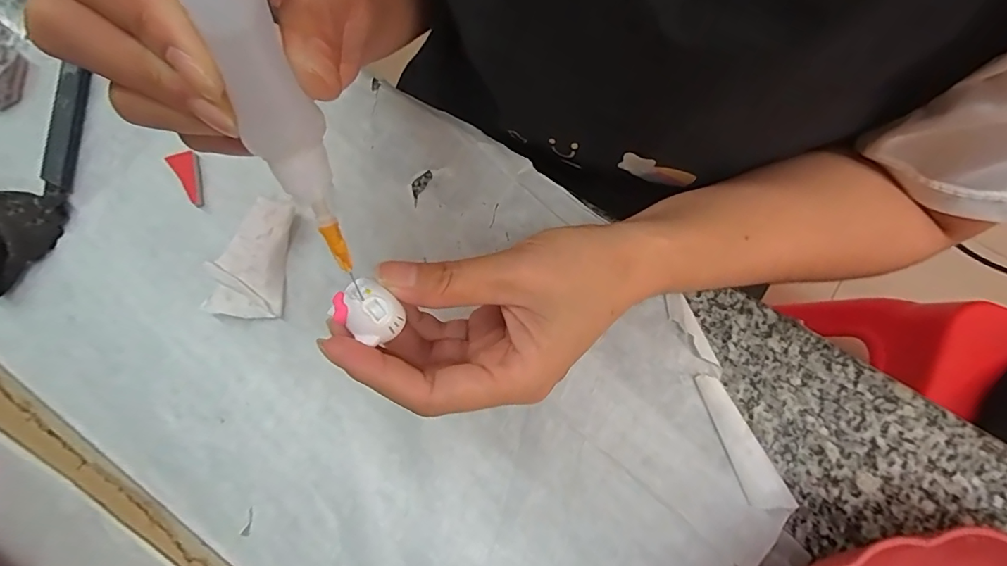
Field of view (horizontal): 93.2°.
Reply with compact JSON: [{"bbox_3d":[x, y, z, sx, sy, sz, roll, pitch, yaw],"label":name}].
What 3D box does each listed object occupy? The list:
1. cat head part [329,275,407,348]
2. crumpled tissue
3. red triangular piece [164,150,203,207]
[{"bbox_3d":[-0.049,0.009,0.168,0.024,0.006,0.018,36,77,10],"label":"cat head part"},{"bbox_3d":[-0.136,-0.013,0.258,0.036,0.018,0.063,6,74,2],"label":"crumpled tissue"},{"bbox_3d":[-0.179,-0.062,0.275,0.015,0.007,0.034,-34,76,-9],"label":"red triangular piece"}]

